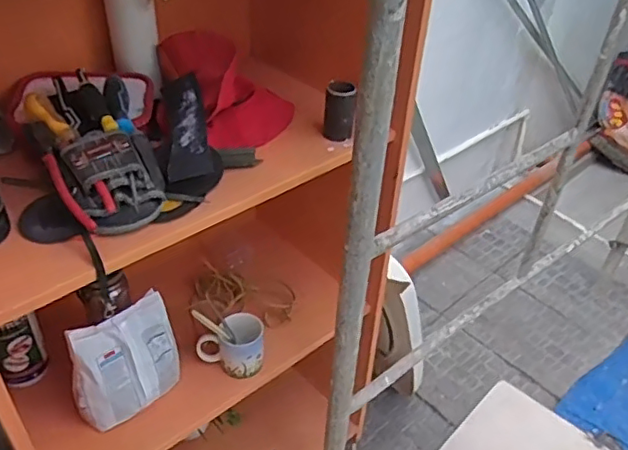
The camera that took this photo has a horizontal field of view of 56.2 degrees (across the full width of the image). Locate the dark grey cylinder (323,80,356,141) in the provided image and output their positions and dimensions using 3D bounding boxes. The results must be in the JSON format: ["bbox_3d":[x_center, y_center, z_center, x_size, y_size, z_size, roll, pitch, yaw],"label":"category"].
[{"bbox_3d":[0.039,-0.176,0.912,0.044,0.093,0.056,-1,40,0],"label":"dark grey cylinder"}]

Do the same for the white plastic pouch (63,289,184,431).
[{"bbox_3d":[-0.307,0.229,0.973,0.179,0.185,0.060,-29,48,-33],"label":"white plastic pouch"}]

